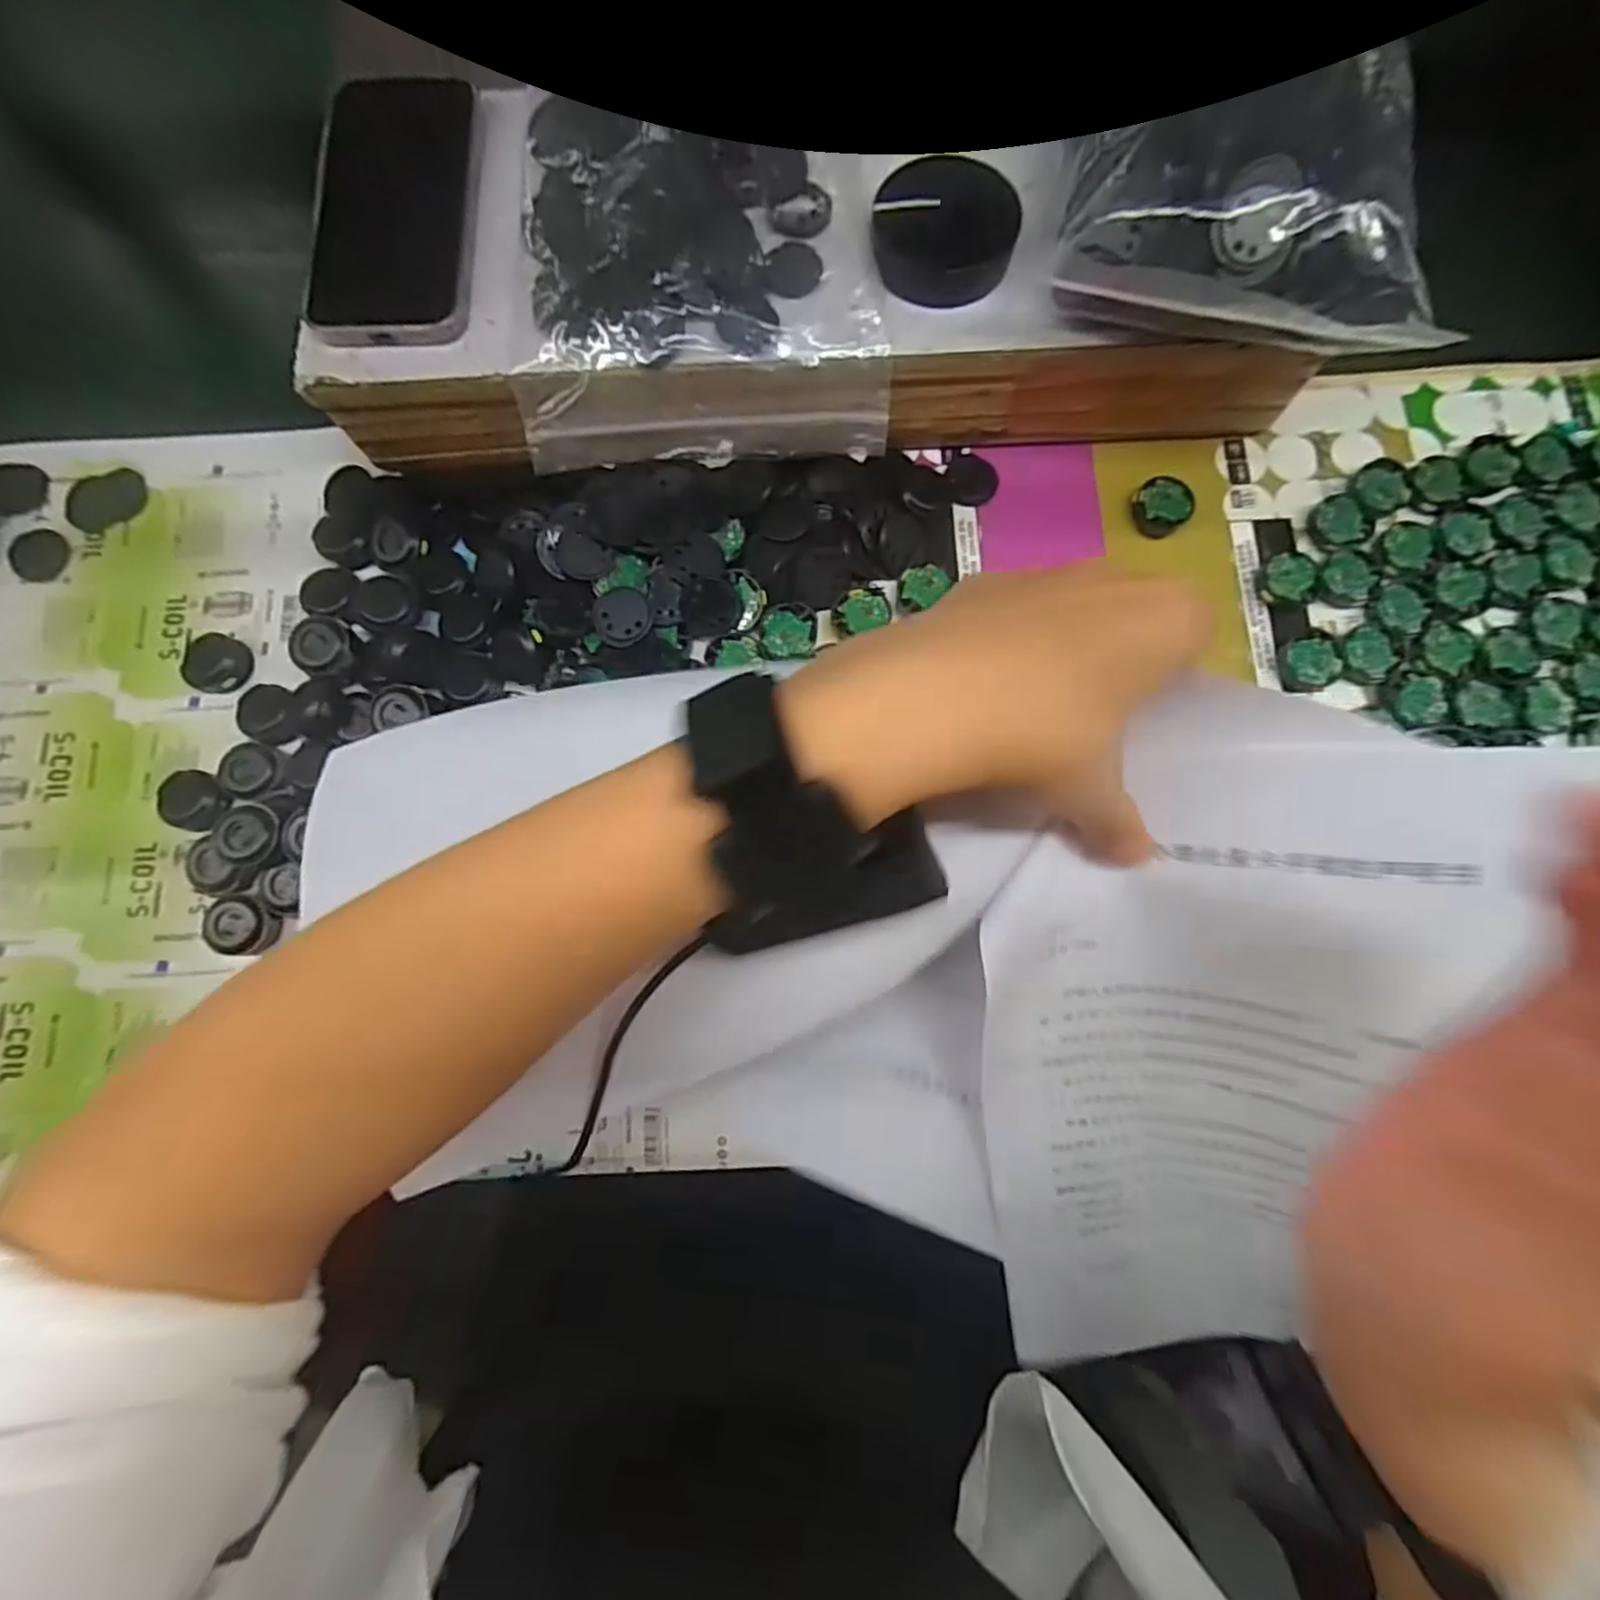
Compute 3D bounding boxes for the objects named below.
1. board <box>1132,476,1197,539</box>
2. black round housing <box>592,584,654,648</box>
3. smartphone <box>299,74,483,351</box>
[{"bbox_3d":[0.195,-0.159,0.375,0.034,0.008,0.028,-40,81,-6],"label":"board"},{"bbox_3d":[-0.090,-0.094,0.357,0.029,0.004,0.031,0,79,1],"label":"black round housing"},{"bbox_3d":[-0.197,-0.287,0.340,0.074,0.007,0.143,-2,79,1],"label":"smartphone"}]

